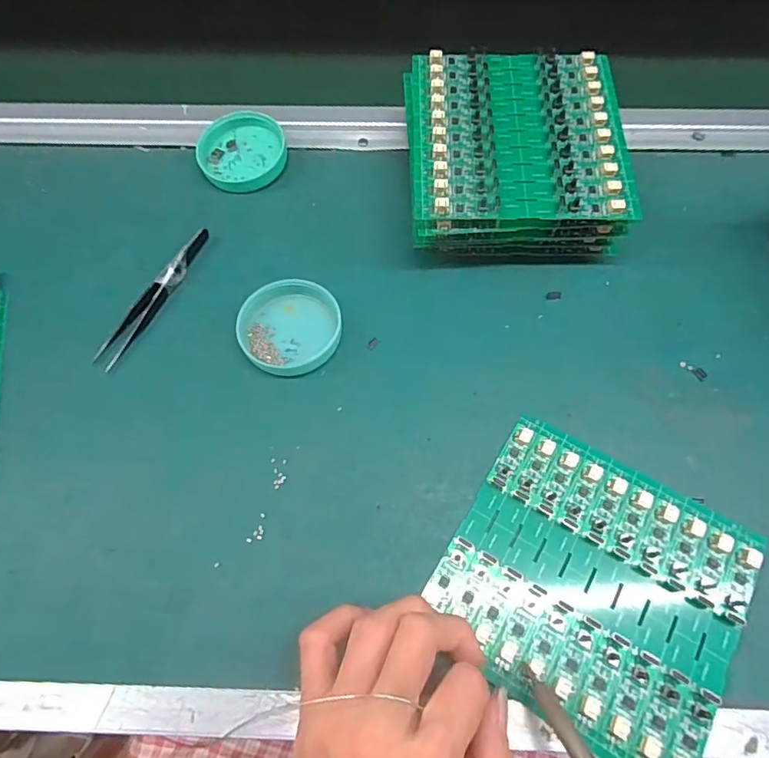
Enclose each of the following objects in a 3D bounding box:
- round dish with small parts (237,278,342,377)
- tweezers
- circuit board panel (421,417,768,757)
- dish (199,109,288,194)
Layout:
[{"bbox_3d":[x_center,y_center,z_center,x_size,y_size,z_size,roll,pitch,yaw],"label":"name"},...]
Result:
[{"bbox_3d":[-0.061,-0.034,0.322,0.063,0.017,0.062,-1,66,2],"label":"round dish with small parts"},{"bbox_3d":[-0.154,-0.058,0.337,0.016,0.010,0.114,23,69,12],"label":"tweezers"},{"bbox_3d":[0.108,0.103,0.257,0.139,0.007,0.131,29,69,16],"label":"circuit board panel"},{"bbox_3d":[-0.111,-0.176,0.386,0.065,0.020,0.065,-1,66,2],"label":"dish"}]

